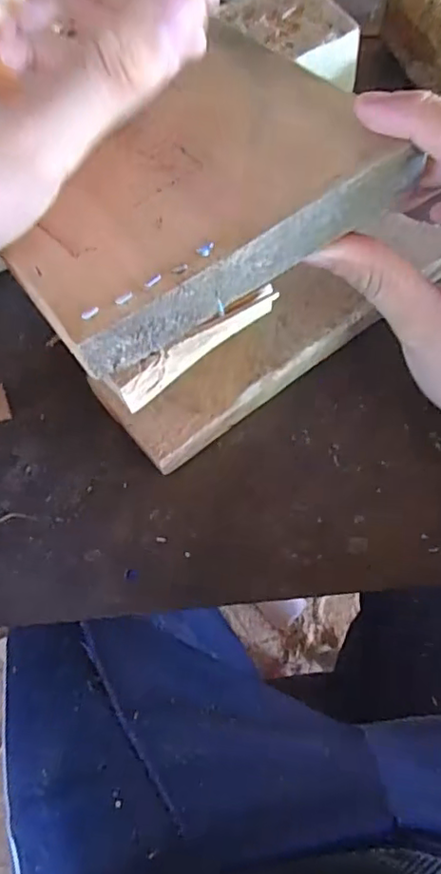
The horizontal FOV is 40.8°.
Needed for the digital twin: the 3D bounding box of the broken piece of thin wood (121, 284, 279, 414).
[{"bbox_3d":[-0.008,-0.035,0.224,0.070,0.015,0.007,-38,77,-9],"label":"broken piece of thin wood"}]

